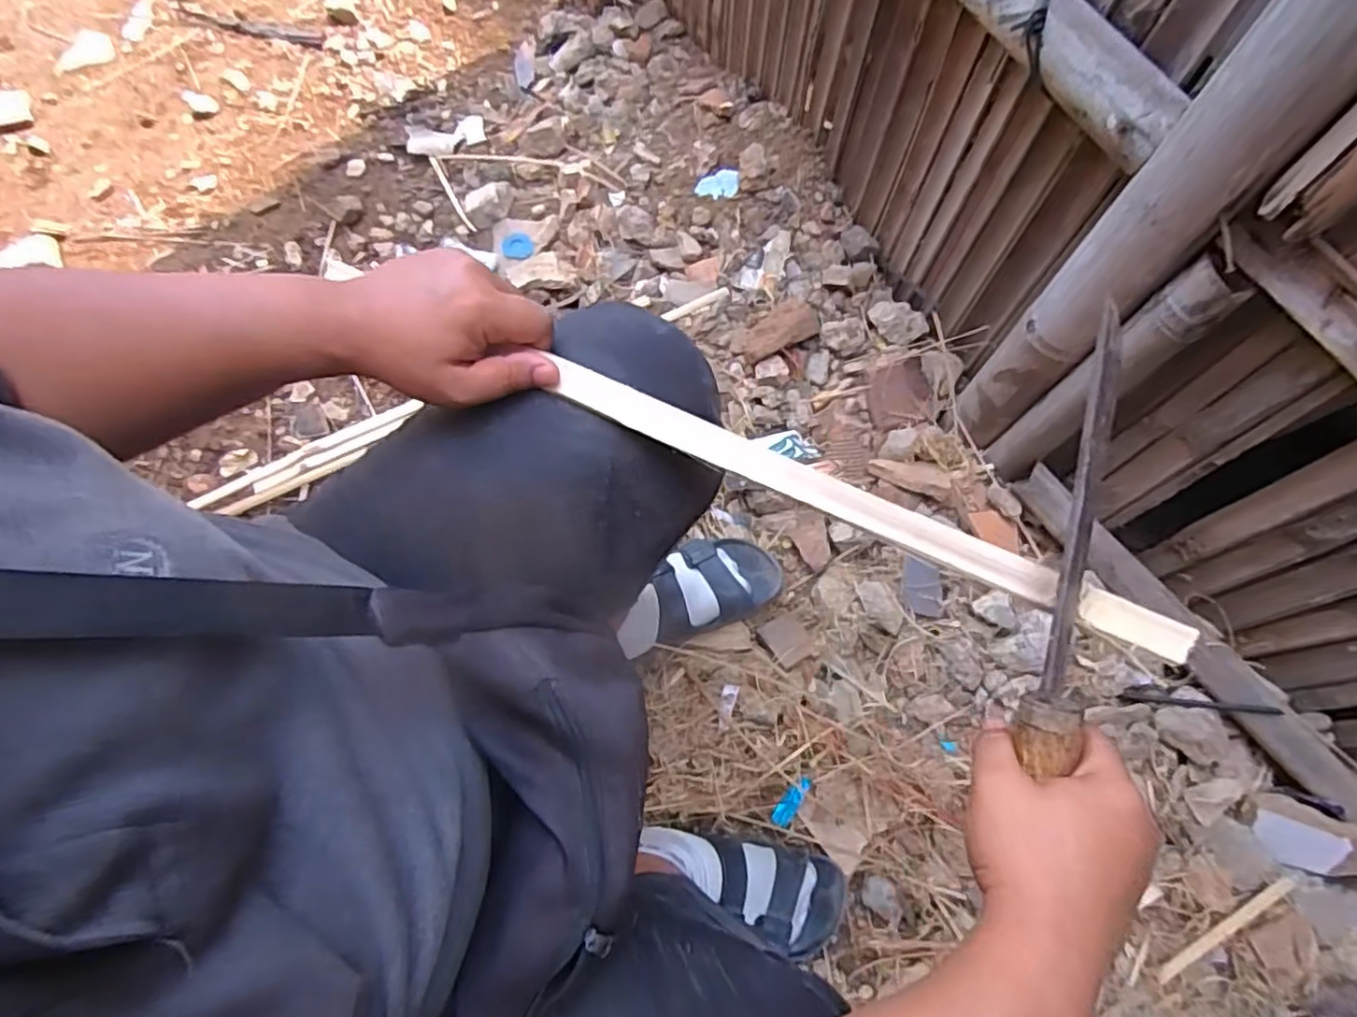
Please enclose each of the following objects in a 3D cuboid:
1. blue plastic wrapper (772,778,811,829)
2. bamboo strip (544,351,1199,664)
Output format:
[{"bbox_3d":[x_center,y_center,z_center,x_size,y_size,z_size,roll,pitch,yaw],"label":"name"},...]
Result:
[{"bbox_3d":[0.125,0.324,0.726,0.022,0.011,0.058,33,74,10],"label":"blue plastic wrapper"},{"bbox_3d":[0.104,-0.002,0.390,0.389,0.008,0.026,24,89,6],"label":"bamboo strip"}]

